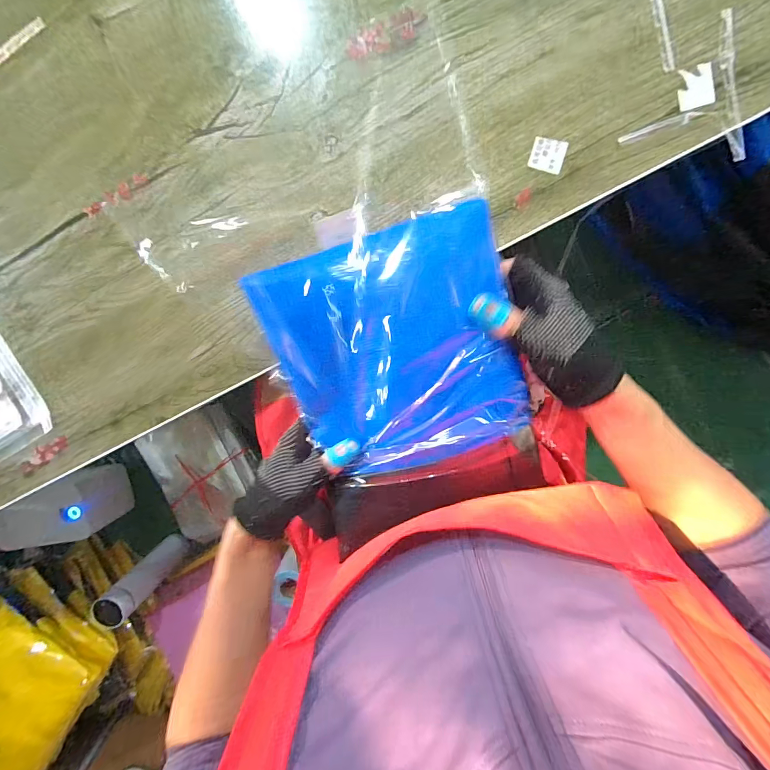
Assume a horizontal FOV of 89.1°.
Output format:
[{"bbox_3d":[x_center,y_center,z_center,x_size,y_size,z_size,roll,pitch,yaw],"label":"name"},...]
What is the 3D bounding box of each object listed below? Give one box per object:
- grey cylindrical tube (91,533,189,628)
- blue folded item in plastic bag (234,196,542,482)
[{"bbox_3d":[-0.492,0.394,0.801,0.061,0.229,0.056,0,99,2],"label":"grey cylindrical tube"},{"bbox_3d":[0.008,-0.022,0.308,0.181,0.031,0.180,-16,97,6],"label":"blue folded item in plastic bag"}]

